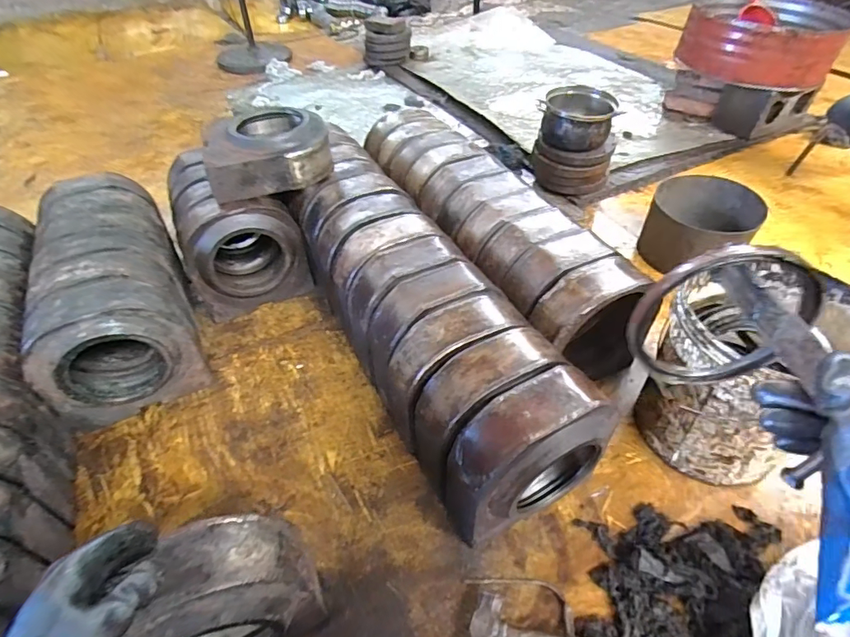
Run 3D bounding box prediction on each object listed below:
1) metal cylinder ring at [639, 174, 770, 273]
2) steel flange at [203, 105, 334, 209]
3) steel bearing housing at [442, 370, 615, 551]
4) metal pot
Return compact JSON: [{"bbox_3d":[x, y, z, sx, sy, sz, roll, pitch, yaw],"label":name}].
[{"bbox_3d":[0.797,-0.257,1.404,0.289,0.186,0.305,27,52,26],"label":"metal cylinder ring"},{"bbox_3d":[-0.406,-0.431,1.229,0.302,0.131,0.246,-17,47,-15],"label":"steel flange"},{"bbox_3d":[0.176,0.247,0.818,0.261,0.304,0.118,-23,49,-19],"label":"steel bearing housing"},{"bbox_3d":[0.503,-0.663,1.579,0.236,0.126,0.217,27,52,26],"label":"metal pot"}]

